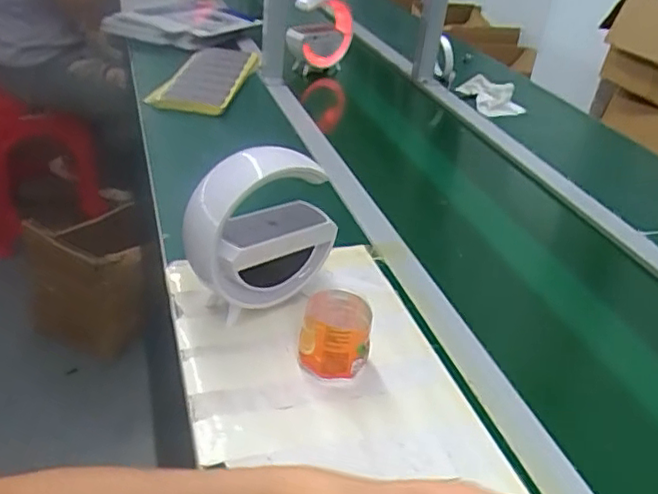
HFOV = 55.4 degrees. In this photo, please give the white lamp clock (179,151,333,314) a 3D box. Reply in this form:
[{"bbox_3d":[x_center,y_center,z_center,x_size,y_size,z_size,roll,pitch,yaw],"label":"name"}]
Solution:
[{"bbox_3d":[-0.073,-0.017,0.620,0.140,0.158,0.092,-15,38,-32],"label":"white lamp clock"}]

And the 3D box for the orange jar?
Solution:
[{"bbox_3d":[0.005,0.081,0.568,0.061,0.062,0.066,5,31,-3],"label":"orange jar"}]

